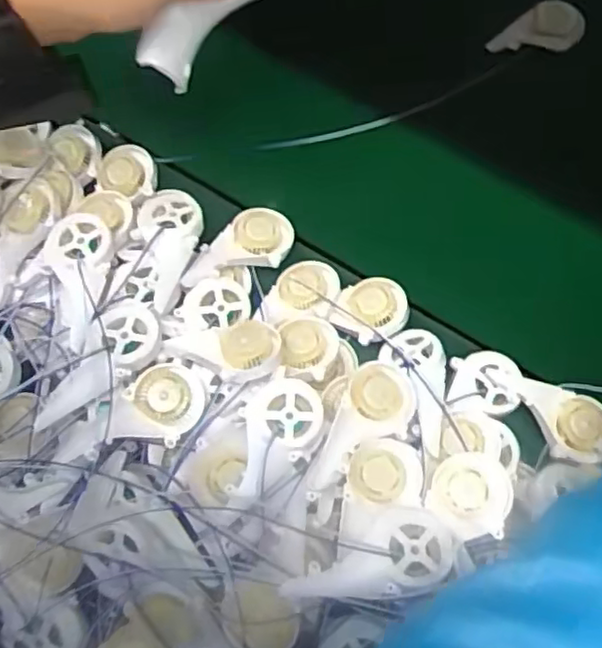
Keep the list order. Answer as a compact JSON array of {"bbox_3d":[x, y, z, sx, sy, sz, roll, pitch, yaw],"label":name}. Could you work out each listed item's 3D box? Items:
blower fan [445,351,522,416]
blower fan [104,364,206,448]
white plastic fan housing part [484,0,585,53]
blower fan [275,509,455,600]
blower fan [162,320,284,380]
[{"bbox_3d":[0.122,0.038,0.436,0.046,0.013,0.042,11,73,4],"label":"blower fan"},{"bbox_3d":[-0.087,0.048,0.399,0.052,0.018,0.048,1,73,1],"label":"blower fan"},{"bbox_3d":[0.196,-0.240,0.544,0.085,0.015,0.044,-35,75,-9],"label":"white plastic fan housing part"},{"bbox_3d":[0.037,0.133,0.359,0.092,0.027,0.038,-24,74,-6],"label":"blower fan"},{"bbox_3d":[-0.049,0.018,0.418,0.072,0.019,0.041,-12,73,-3],"label":"blower fan"}]

